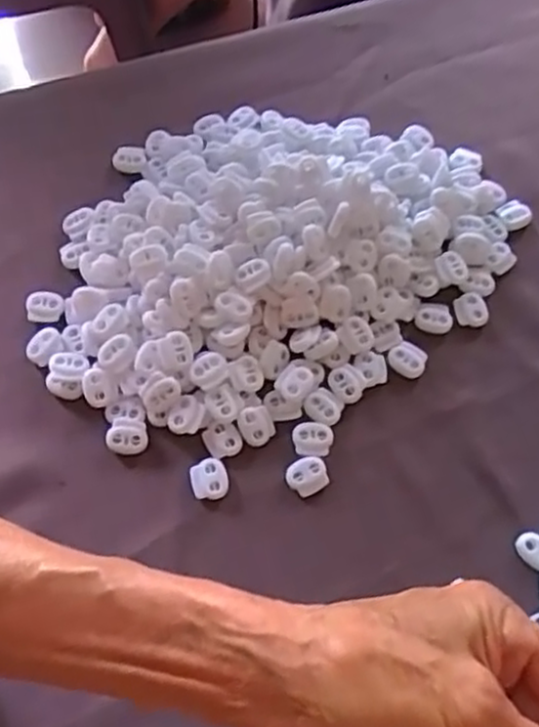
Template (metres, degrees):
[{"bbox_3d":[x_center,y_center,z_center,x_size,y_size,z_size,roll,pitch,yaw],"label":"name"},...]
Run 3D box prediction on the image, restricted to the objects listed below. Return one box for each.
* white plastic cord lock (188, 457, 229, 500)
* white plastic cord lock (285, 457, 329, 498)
[{"bbox_3d":[-0.033,0.064,0.401,0.020,0.008,0.022,-7,65,-4],"label":"white plastic cord lock"},{"bbox_3d":[0.021,0.063,0.404,0.022,0.006,0.020,-30,69,-14],"label":"white plastic cord lock"}]

